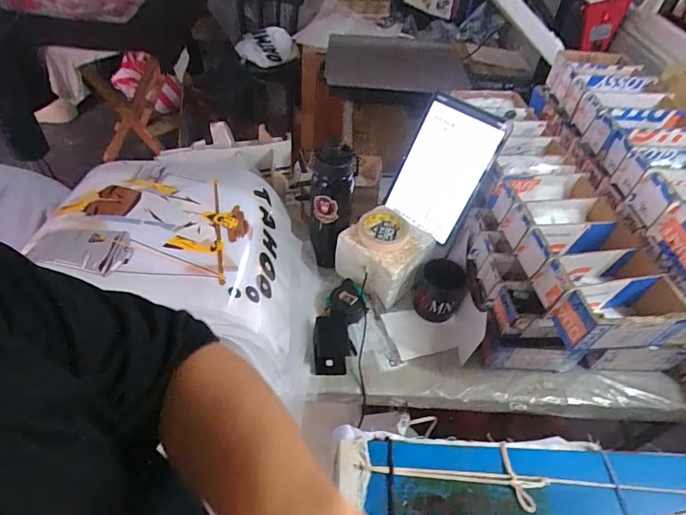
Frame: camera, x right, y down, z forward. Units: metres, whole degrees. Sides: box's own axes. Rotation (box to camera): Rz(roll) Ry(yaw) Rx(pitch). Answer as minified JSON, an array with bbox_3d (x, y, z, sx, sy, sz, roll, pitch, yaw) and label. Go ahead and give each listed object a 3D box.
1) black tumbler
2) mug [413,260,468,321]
[{"bbox_3d":[-0.021,-0.093,0.816,0.078,0.248,0.073,3,46,-4],"label":"black tumbler"},{"bbox_3d":[0.183,0.065,0.820,0.083,0.092,0.092,18,47,10],"label":"mug"}]

